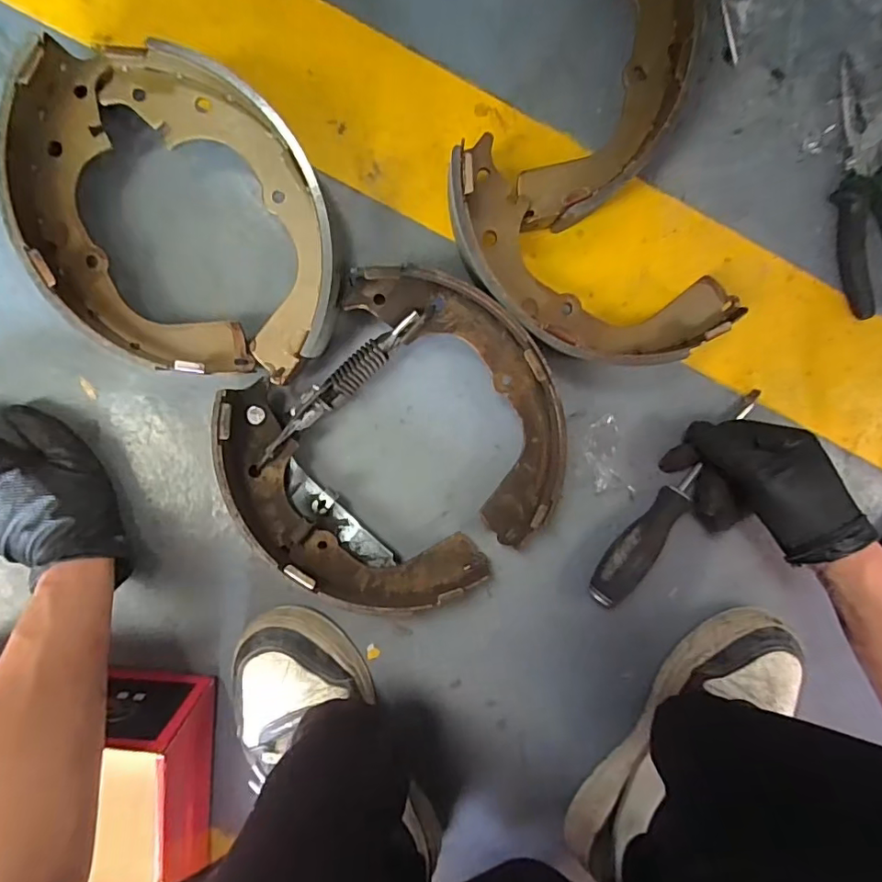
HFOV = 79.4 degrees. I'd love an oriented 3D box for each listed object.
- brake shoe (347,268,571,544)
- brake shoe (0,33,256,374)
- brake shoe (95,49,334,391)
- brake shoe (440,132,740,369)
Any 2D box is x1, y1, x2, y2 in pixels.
[{"bbox_3d":[0.028,-0.038,0.406,0.094,0.059,0.232,-33,99,2],"label":"brake shoe"},{"bbox_3d":[-0.232,-0.143,0.380,0.100,0.057,0.233,-26,99,1],"label":"brake shoe"},{"bbox_3d":[-0.138,-0.168,0.378,0.095,0.059,0.230,-29,99,1],"label":"brake shoe"},{"bbox_3d":[0.098,-0.119,0.396,0.233,0.058,0.103,30,95,-7],"label":"brake shoe"}]

